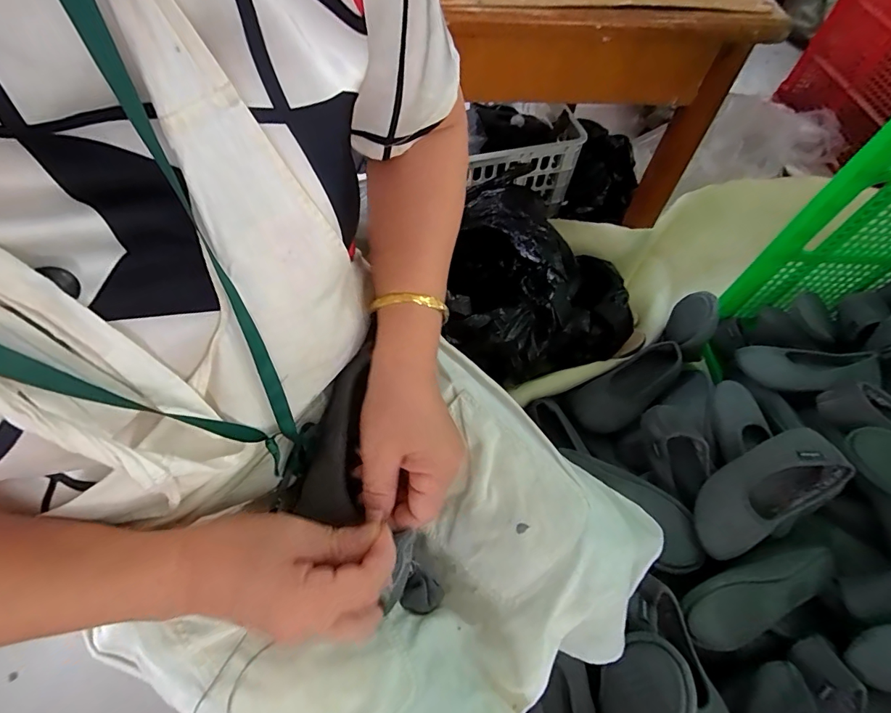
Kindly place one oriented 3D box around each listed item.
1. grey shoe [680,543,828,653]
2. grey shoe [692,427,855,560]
[{"bbox_3d":[0.421,0.324,0.605,0.229,0.078,0.095,-13,62,-9],"label":"grey shoe"},{"bbox_3d":[0.448,0.189,0.625,0.220,0.057,0.102,-33,66,-2],"label":"grey shoe"}]

